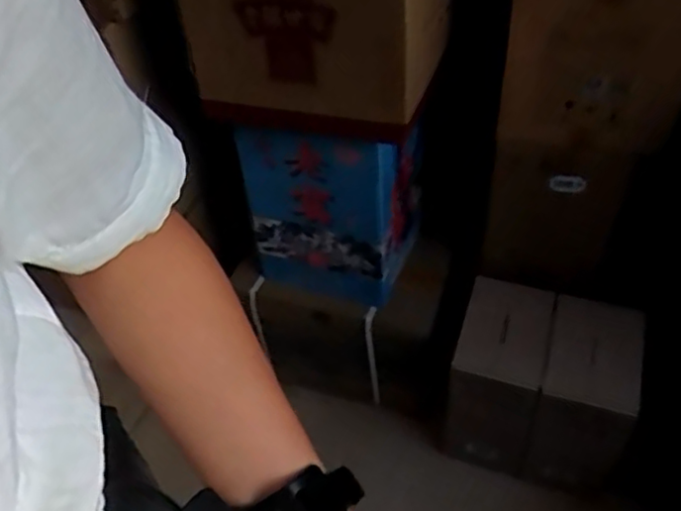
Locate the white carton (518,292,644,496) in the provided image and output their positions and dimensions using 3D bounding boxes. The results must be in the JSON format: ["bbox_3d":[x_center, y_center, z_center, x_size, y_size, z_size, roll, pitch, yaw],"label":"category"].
[{"bbox_3d":[0.477,0.269,1.300,0.165,0.279,0.258,13,45,20],"label":"white carton"}]

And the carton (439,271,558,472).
[{"bbox_3d":[0.318,0.247,1.348,0.165,0.316,0.232,11,44,18],"label":"carton"}]

